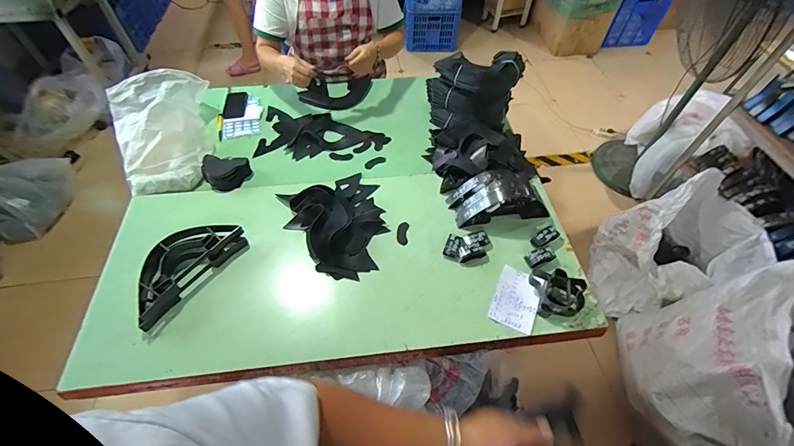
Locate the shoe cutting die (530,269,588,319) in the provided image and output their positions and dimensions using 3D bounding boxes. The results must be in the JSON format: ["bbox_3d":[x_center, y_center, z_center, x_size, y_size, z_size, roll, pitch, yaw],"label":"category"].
[{"bbox_3d":[0.383,0.162,0.872,0.121,0.044,0.108,-4,60,1],"label":"shoe cutting die"}]

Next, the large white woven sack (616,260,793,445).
[{"bbox_3d":[1.124,0.528,1.218,0.531,0.436,0.619,-5,60,0],"label":"large white woven sack"}]

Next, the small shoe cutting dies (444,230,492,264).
[{"bbox_3d":[0.182,0.062,0.959,0.123,0.026,0.079,-9,60,-2],"label":"small shoe cutting dies"}]

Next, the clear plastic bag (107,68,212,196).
[{"bbox_3d":[-0.676,-0.263,1.037,0.252,0.180,0.354,-15,61,-5],"label":"clear plastic bag"}]

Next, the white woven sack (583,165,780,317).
[{"bbox_3d":[1.108,0.103,1.490,0.481,0.531,0.375,-14,61,-5],"label":"white woven sack"}]

